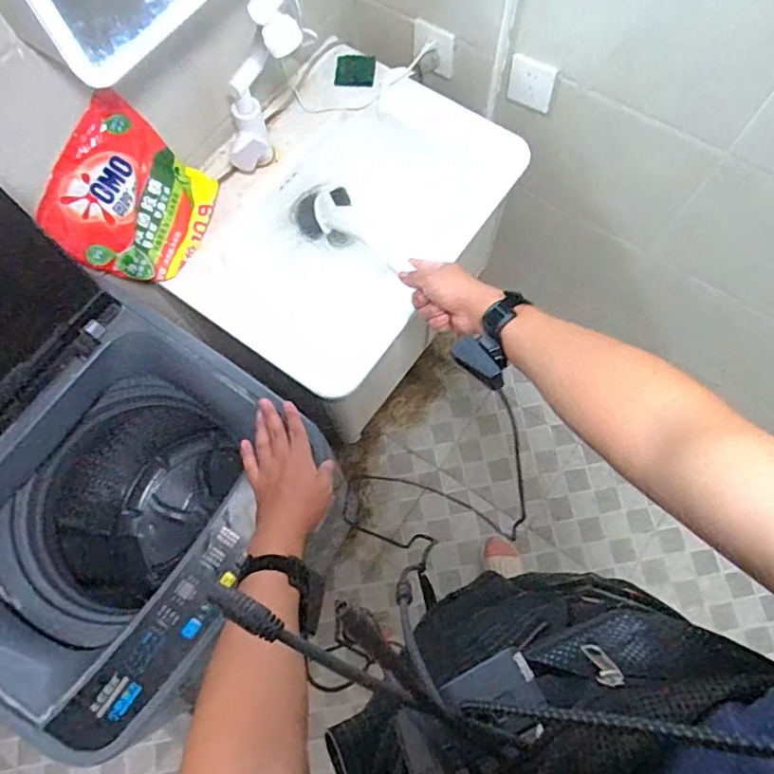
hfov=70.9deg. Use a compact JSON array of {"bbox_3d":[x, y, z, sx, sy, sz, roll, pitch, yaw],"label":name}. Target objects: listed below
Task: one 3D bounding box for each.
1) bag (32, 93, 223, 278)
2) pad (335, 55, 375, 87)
[{"bbox_3d":[-0.372,-0.286,0.818,0.102,0.210,0.238,33,75,11],"label":"bag"},{"bbox_3d":[-0.062,-0.612,1.054,0.073,0.012,0.057,7,103,1],"label":"pad"}]

